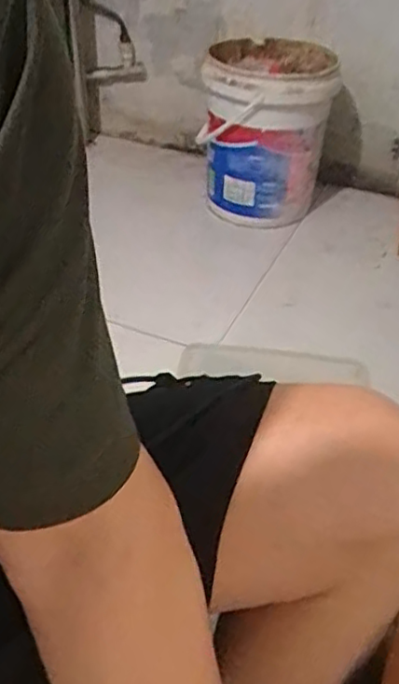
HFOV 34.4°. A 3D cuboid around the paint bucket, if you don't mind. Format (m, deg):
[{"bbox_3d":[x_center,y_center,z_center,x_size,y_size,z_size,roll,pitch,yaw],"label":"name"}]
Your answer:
[{"bbox_3d":[0.139,-0.446,1.413,0.255,0.349,0.278,2,39,-2],"label":"paint bucket"}]

